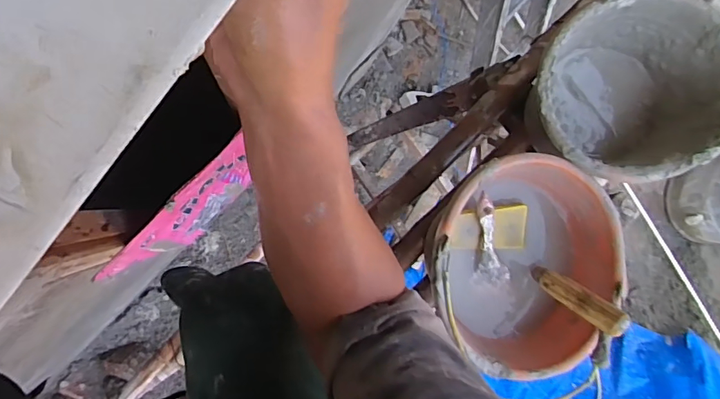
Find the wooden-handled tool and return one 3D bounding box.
[{"bbox_3d":[0.278,0.127,0.608,0.031,0.130,0.024,-47,136,-7],"label":"wooden-handled tool"}]

